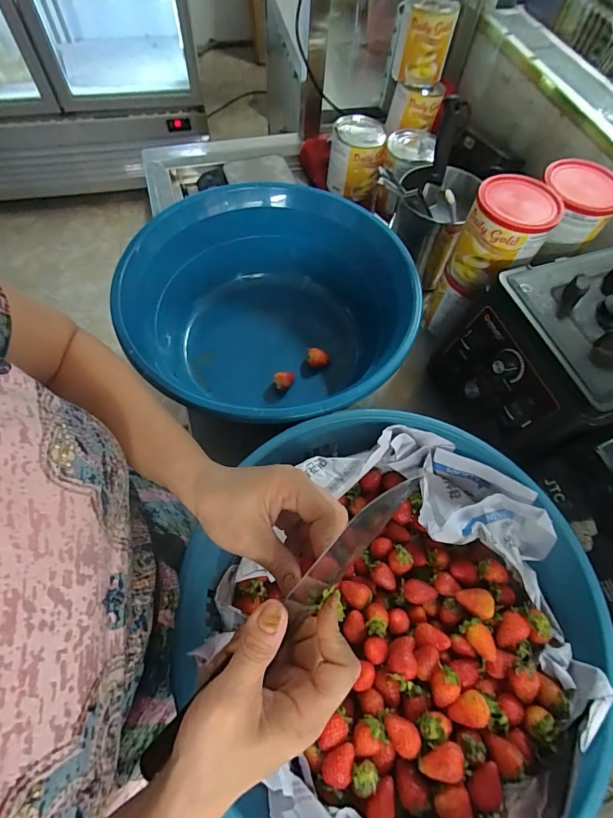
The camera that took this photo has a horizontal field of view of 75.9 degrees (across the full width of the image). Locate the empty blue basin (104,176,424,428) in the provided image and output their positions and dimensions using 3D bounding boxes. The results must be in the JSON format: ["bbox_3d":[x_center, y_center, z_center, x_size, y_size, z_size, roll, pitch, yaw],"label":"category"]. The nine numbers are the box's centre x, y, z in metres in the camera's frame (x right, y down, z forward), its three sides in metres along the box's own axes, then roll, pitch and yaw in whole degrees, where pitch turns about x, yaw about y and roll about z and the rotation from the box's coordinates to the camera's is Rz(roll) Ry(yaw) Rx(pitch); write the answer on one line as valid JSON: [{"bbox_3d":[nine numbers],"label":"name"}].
[{"bbox_3d":[-0.051,-0.130,0.565,0.361,0.158,0.377,1,63,-2],"label":"empty blue basin"}]

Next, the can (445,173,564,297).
[{"bbox_3d":[0.248,-0.217,0.514,0.093,0.119,0.098,1,63,-2],"label":"can"}]

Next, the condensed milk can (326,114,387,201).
[{"bbox_3d":[0.093,-0.476,0.753,0.102,0.100,0.103,8,63,1],"label":"condensed milk can"}]

